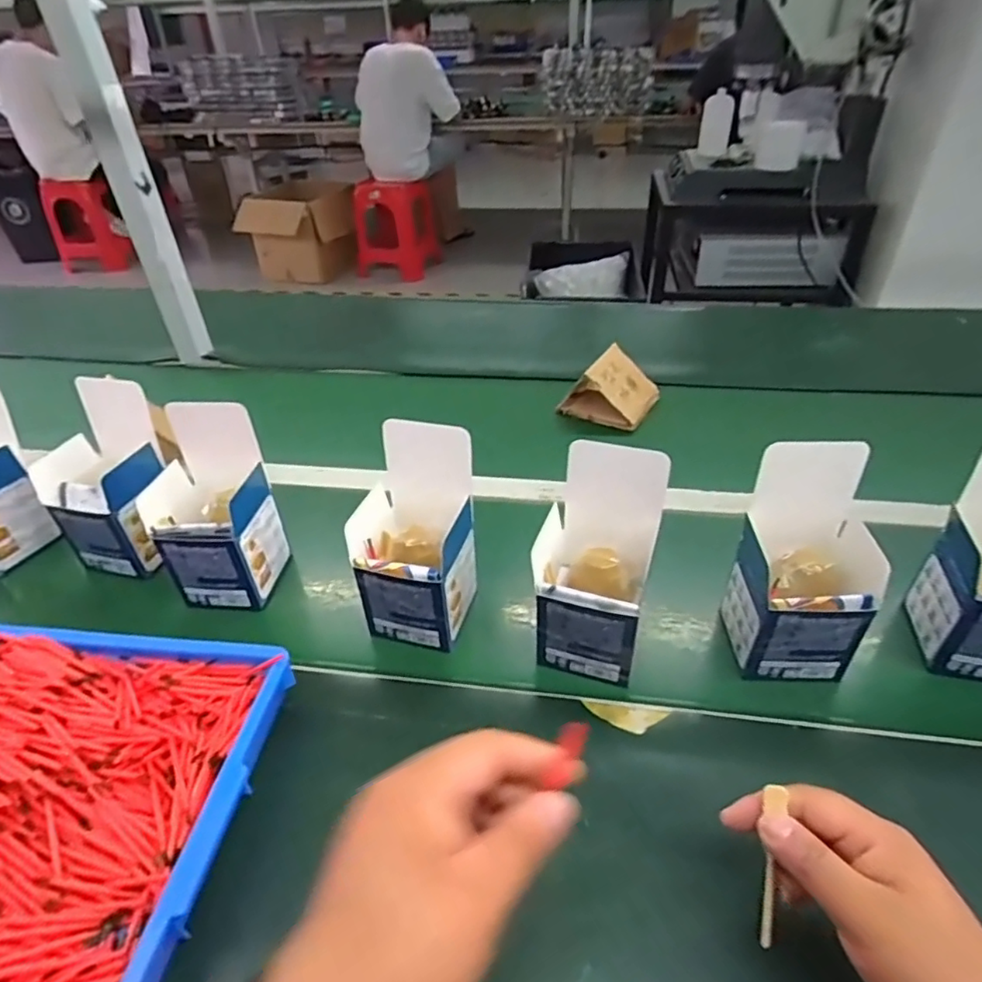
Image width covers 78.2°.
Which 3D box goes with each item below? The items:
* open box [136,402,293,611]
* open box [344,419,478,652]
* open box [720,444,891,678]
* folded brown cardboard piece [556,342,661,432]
[{"bbox_3d":[-0.267,0.018,0.577,0.096,0.171,0.094,5,39,11],"label":"open box"},{"bbox_3d":[-0.068,0.040,0.532,0.094,0.168,0.099,9,40,15],"label":"open box"},{"bbox_3d":[0.252,0.061,0.485,0.094,0.186,0.098,3,39,8],"label":"open box"},{"bbox_3d":[0.167,-0.147,0.843,0.118,0.073,0.086,21,44,27],"label":"folded brown cardboard piece"}]

